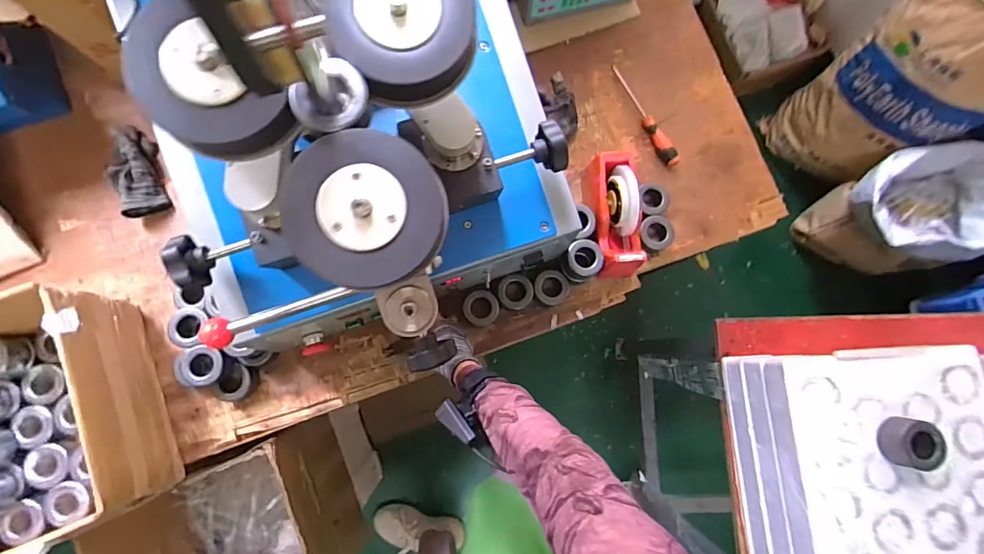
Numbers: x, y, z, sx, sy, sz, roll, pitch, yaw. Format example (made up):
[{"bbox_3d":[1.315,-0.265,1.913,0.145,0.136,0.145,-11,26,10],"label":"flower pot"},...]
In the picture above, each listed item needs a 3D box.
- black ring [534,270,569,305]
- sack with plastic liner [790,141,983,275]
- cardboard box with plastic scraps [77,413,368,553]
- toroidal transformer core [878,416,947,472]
[{"bbox_3d":[0.103,0.019,0.780,0.059,0.039,0.059,1,81,-3],"label":"black ring"},{"bbox_3d":[1.178,-0.174,1.293,0.298,0.415,0.314,-13,82,-5],"label":"sack with plastic liner"},{"bbox_3d":[-0.454,0.473,0.834,0.323,0.276,0.292,-21,83,-6],"label":"cardboard box with plastic scraps"},{"bbox_3d":[0.546,0.216,0.584,0.055,0.039,0.061,9,81,-2],"label":"toroidal transformer core"}]

